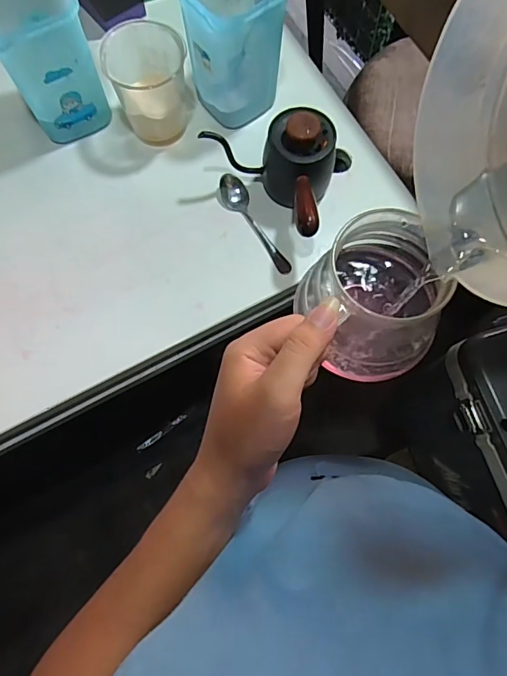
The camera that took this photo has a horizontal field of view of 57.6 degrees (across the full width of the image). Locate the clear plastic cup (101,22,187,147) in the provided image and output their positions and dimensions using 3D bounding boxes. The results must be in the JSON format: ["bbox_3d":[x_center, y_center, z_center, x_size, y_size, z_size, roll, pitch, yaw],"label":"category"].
[{"bbox_3d":[-0.113,-0.288,0.528,0.090,0.084,0.098,-21,75,-6],"label":"clear plastic cup"}]

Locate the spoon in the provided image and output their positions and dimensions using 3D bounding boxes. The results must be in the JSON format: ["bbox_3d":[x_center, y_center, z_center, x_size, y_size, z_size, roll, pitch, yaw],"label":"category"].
[{"bbox_3d":[0.004,-0.132,0.528,0.029,0.020,0.133,-32,76,-9],"label":"spoon"}]

